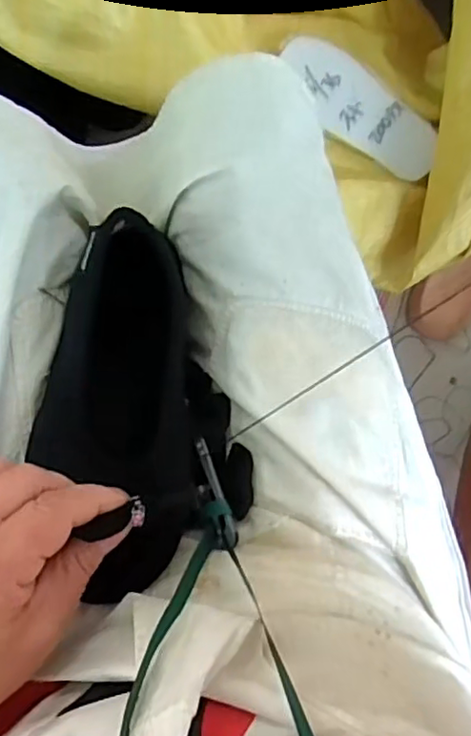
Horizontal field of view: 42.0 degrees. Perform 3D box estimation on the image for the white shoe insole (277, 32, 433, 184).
[{"bbox_3d":[0.133,-0.281,0.657,0.194,0.014,0.071,39,93,1],"label":"white shoe insole"}]

